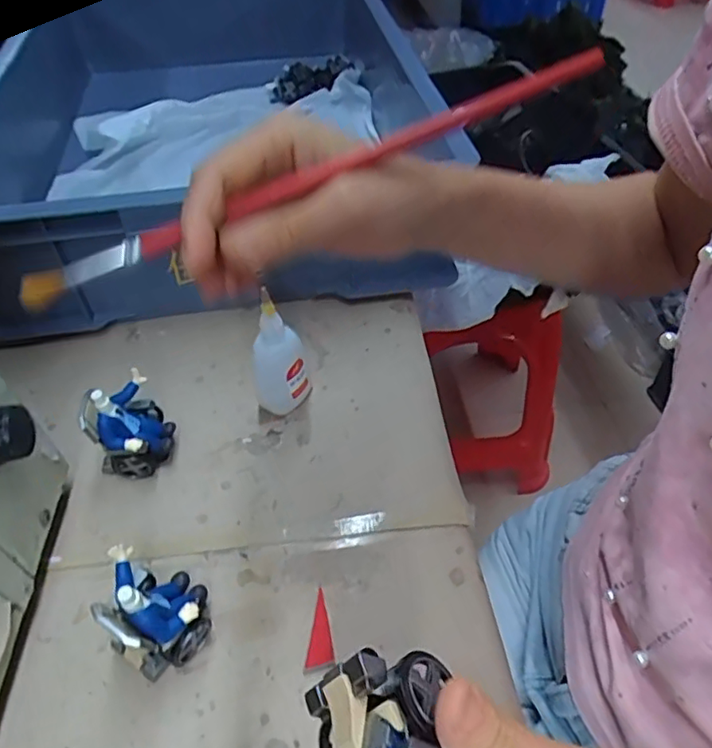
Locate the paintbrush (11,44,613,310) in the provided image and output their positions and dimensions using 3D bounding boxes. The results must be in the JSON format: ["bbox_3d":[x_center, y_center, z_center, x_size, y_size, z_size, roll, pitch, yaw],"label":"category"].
[{"bbox_3d":[-0.017,-0.083,0.249,0.264,0.012,0.012,-24,50,-3],"label":"paintbrush"}]

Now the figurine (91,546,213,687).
[{"bbox_3d":[-0.106,0.121,0.308,0.050,0.061,0.053,-33,54,-26],"label":"figurine"}]

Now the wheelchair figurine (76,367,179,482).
[{"bbox_3d":[-0.149,0.034,0.387,0.050,0.057,0.049,-1,47,1],"label":"wheelchair figurine"}]

